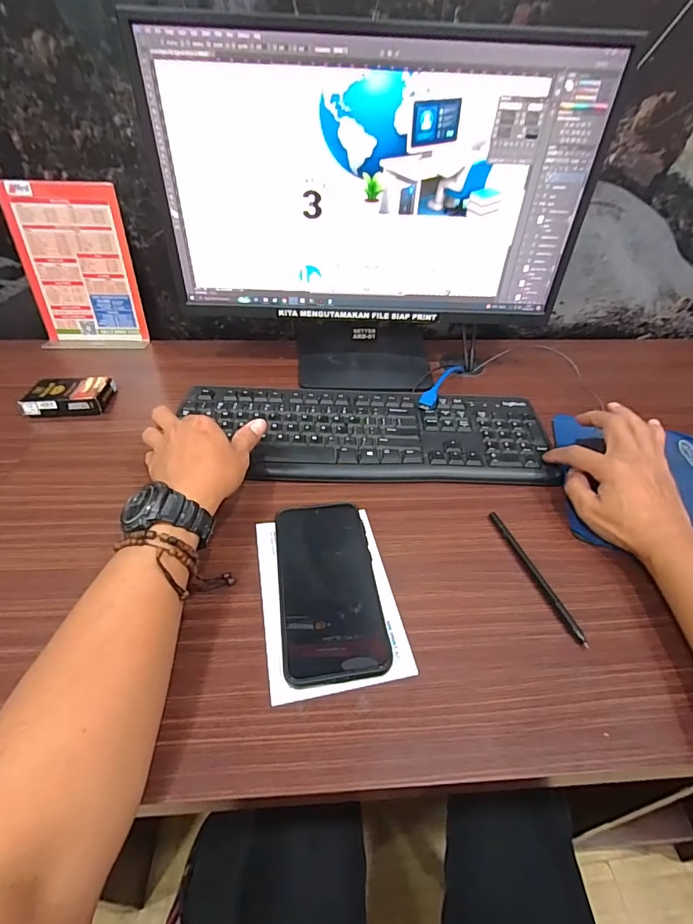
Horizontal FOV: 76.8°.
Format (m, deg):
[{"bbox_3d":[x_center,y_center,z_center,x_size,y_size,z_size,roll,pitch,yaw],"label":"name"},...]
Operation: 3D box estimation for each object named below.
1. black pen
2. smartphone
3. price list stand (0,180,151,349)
[{"bbox_3d":[0.165,0.097,0.387,0.009,0.008,0.137,-11,46,-15],"label":"black pen"},{"bbox_3d":[-0.016,0.101,0.368,0.080,0.015,0.161,-4,45,-8],"label":"smartphone"},{"bbox_3d":[-0.381,-0.270,0.620,0.150,0.200,0.060,-3,45,-7],"label":"price list stand"}]

